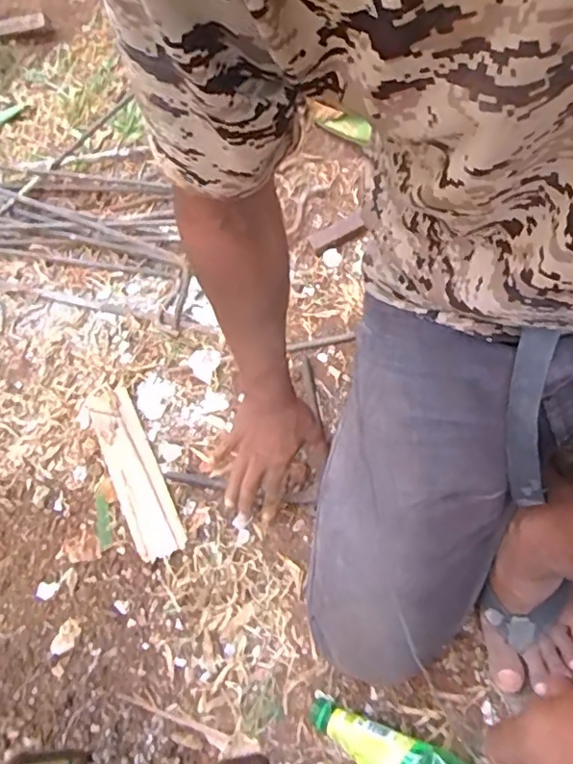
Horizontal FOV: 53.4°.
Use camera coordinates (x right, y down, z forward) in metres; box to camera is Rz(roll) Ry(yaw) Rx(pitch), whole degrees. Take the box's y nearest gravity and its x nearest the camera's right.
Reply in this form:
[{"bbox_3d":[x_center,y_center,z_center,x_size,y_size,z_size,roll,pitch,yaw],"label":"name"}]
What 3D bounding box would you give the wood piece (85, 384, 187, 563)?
[{"bbox_3d":[-0.205,0.102,0.745,0.060,0.019,0.262,-26,62,-11],"label":"wood piece"}]

